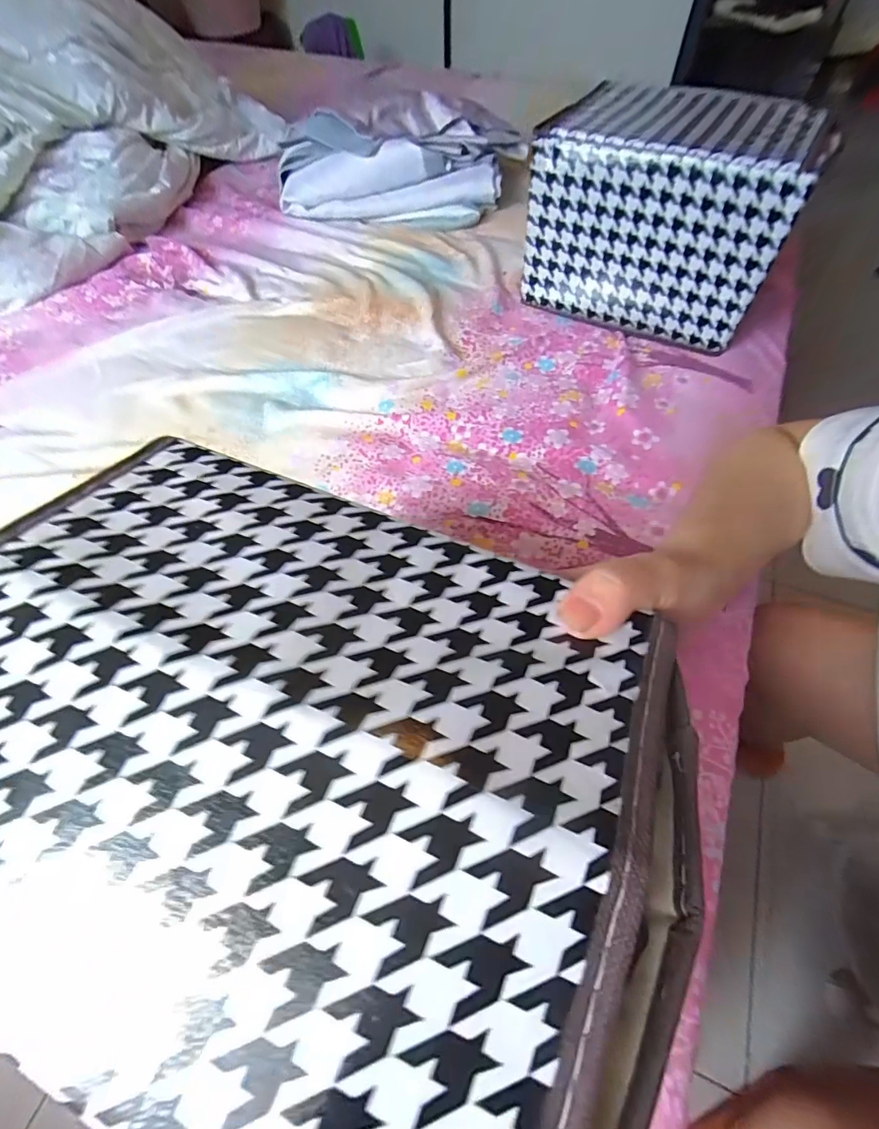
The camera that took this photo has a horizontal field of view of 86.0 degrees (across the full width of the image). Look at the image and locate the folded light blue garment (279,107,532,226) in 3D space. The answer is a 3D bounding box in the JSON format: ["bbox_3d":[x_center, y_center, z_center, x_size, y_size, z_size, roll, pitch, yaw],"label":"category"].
[{"bbox_3d":[-0.072,-0.628,0.736,0.344,0.100,0.207,-1,58,1],"label":"folded light blue garment"}]

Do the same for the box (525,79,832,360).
[{"bbox_3d":[0.251,-0.400,0.537,0.268,0.158,0.213,22,62,15],"label":"box"}]

